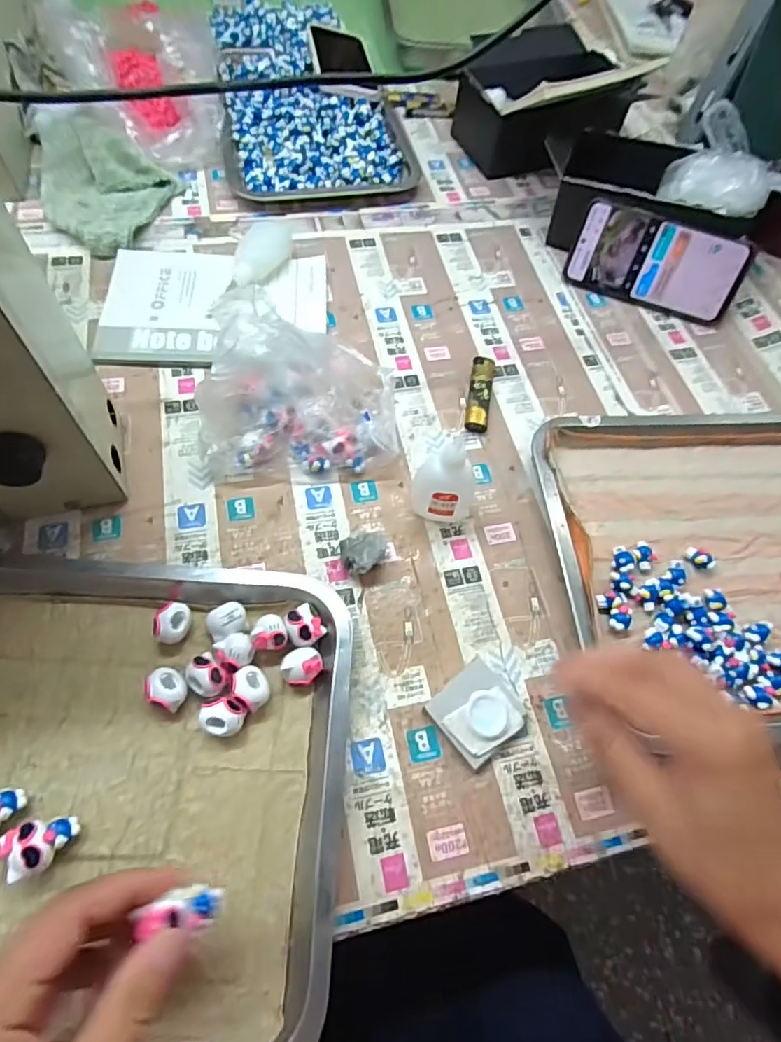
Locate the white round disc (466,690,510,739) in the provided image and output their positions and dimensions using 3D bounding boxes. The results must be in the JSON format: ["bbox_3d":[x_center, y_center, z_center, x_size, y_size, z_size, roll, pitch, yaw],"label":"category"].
[{"bbox_3d":[0.062,0.122,0.344,0.026,0.004,0.029,-2,63,-6],"label":"white round disc"}]

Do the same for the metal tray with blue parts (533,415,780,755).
[{"bbox_3d":[0.278,0.027,0.419,0.307,0.025,0.263,-4,63,-7],"label":"metal tray with blue parts"}]

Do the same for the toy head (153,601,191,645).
[{"bbox_3d":[-0.140,0.066,0.349,0.019,0.020,0.027,7,62,-2],"label":"toy head"}]

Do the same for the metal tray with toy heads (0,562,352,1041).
[{"bbox_3d":[-0.203,0.150,0.307,0.345,0.036,0.260,3,63,-4],"label":"metal tray with toy heads"}]

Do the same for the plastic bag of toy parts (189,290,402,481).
[{"bbox_3d":[-0.070,-0.101,0.414,0.149,0.102,0.104,-1,63,-6],"label":"plastic bag of toy parts"}]

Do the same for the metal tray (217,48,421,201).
[{"bbox_3d":[-0.097,-0.485,0.650,0.209,0.034,0.286,-11,64,-11],"label":"metal tray"}]

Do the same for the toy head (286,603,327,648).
[{"bbox_3d":[-0.056,0.069,0.353,0.023,0.015,0.025,-37,71,-21],"label":"toy head"}]

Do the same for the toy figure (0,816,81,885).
[{"bbox_3d":[-0.187,0.173,0.291,0.033,0.022,0.024,-24,67,-17],"label":"toy figure"}]

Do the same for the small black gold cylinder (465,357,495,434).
[{"bbox_3d":[0.080,-0.115,0.485,0.021,0.015,0.084,11,62,1],"label":"small black gold cylinder"}]

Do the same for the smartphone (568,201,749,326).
[{"bbox_3d":[0.268,-0.259,0.547,0.164,0.079,0.004,20,31,6],"label":"smartphone"}]

